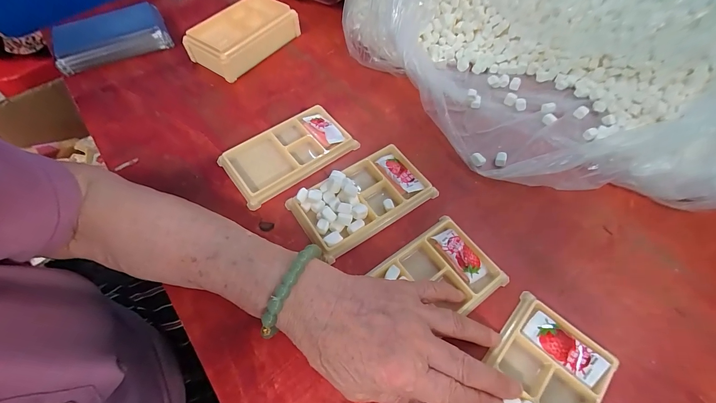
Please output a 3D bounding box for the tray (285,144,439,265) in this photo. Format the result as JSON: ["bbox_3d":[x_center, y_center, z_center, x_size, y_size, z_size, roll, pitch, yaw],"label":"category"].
[{"bbox_3d":[0.004,-0.008,0.302,0.131,0.021,0.076,-32,65,-16],"label":"tray"}]

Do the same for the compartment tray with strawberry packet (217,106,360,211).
[{"bbox_3d":[-0.077,-0.056,0.335,0.132,0.010,0.077,-34,66,-17],"label":"compartment tray with strawberry packet"}]

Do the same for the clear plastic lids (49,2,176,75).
[{"bbox_3d":[-0.337,-0.226,0.415,0.136,0.030,0.070,-24,63,-14],"label":"clear plastic lids"}]

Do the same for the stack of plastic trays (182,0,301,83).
[{"bbox_3d":[-0.159,-0.230,0.420,0.091,0.036,0.145,30,65,16],"label":"stack of plastic trays"}]

